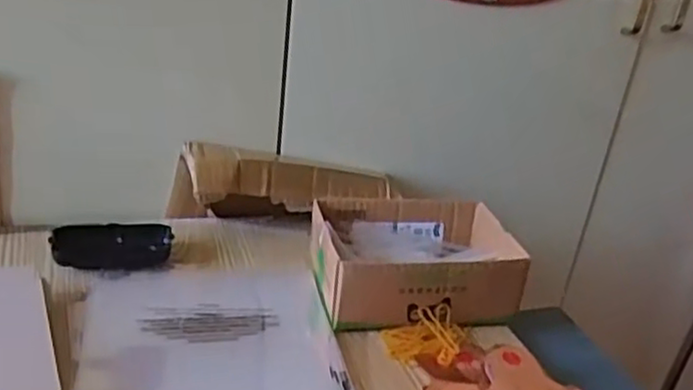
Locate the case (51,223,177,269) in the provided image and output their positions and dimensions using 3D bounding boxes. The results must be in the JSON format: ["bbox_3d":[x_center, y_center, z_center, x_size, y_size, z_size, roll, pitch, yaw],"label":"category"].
[{"bbox_3d":[-0.225,0.048,0.676,0.107,0.028,0.046,-1,26,-16],"label":"case"}]

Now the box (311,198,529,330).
[{"bbox_3d":[0.063,0.061,0.692,0.186,0.063,0.150,0,26,-14],"label":"box"}]

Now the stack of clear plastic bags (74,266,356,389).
[{"bbox_3d":[-0.112,0.124,0.586,0.208,0.010,0.229,-1,27,-17],"label":"stack of clear plastic bags"}]

